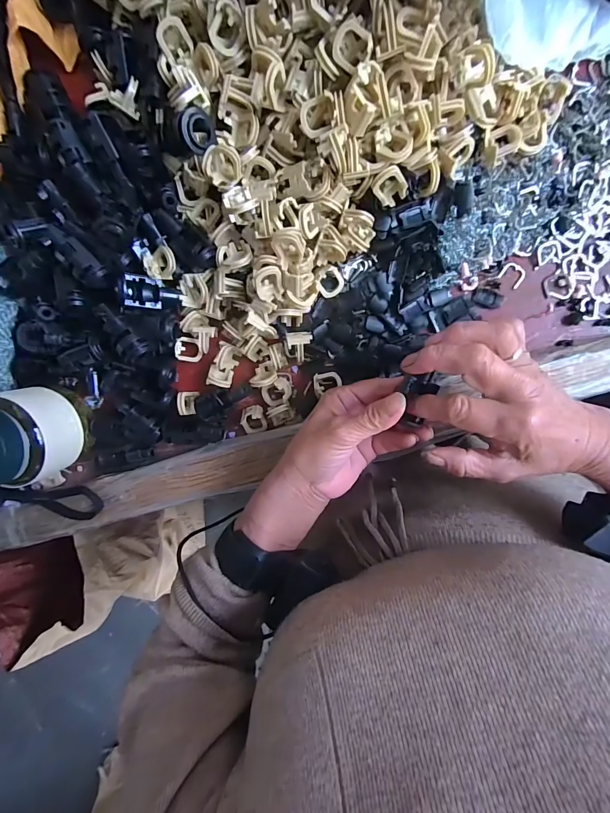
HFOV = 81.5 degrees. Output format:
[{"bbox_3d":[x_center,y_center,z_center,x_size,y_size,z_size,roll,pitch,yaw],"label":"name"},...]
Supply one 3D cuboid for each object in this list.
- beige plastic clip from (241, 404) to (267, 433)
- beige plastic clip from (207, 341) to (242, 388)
[{"bbox_3d":[-0.047,0.013,0.325,0.022,0.017,0.024,-13,98,8],"label":"beige plastic clip"},{"bbox_3d":[-0.073,-0.038,0.319,0.022,0.026,0.037,19,101,3],"label":"beige plastic clip"}]

